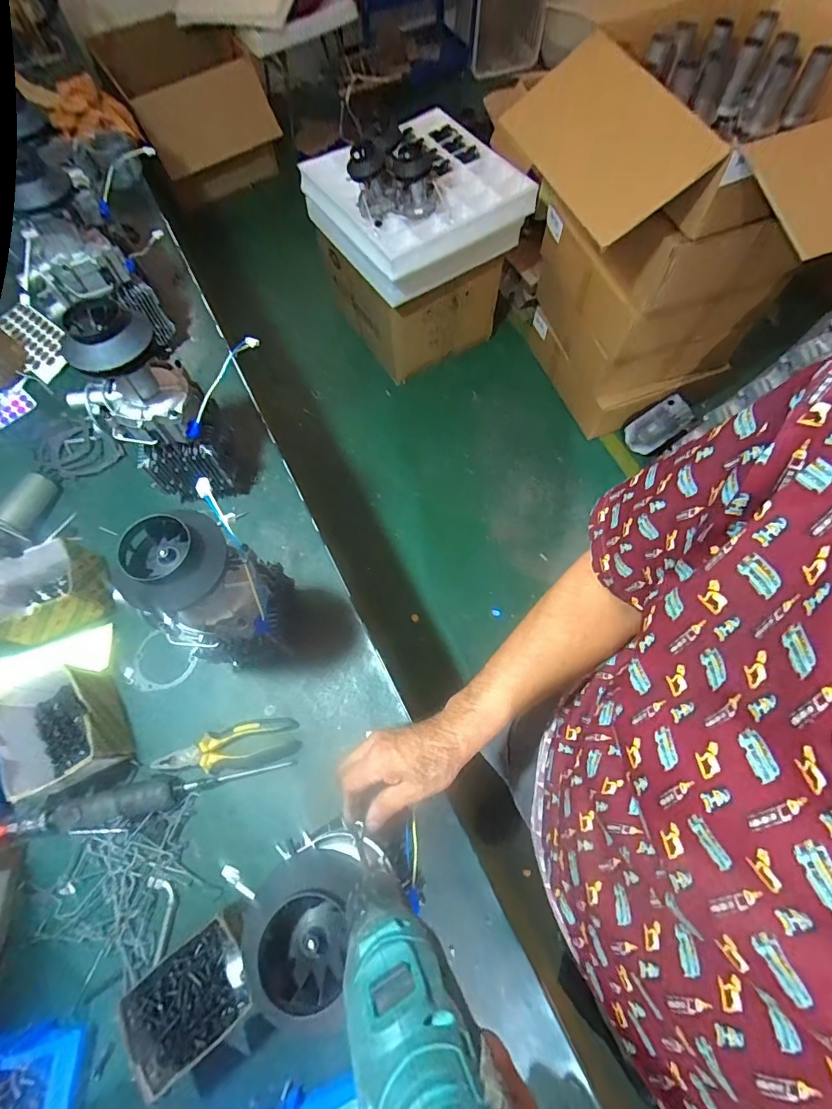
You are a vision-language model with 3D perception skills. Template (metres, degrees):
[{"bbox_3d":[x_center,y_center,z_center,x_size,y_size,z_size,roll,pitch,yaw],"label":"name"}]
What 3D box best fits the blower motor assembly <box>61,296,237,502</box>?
[{"bbox_3d":[-0.385,-0.195,0.675,0.145,0.314,0.107,-35,68,-17],"label":"blower motor assembly"}]

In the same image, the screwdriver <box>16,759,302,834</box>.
[{"bbox_3d":[-0.375,0.330,0.614,0.326,0.035,0.050,-13,63,-7],"label":"screwdriver"}]

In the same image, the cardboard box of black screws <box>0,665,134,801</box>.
[{"bbox_3d":[-0.493,0.245,0.626,0.124,0.086,0.151,-27,65,-13],"label":"cardboard box of black screws"}]

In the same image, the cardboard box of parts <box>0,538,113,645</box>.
[{"bbox_3d":[-0.580,0.065,0.706,0.153,0.105,0.109,-20,64,-10],"label":"cardboard box of parts"}]

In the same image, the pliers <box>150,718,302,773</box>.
[{"bbox_3d":[-0.274,0.283,0.658,0.200,0.015,0.058,-7,62,-4],"label":"pliers"}]

